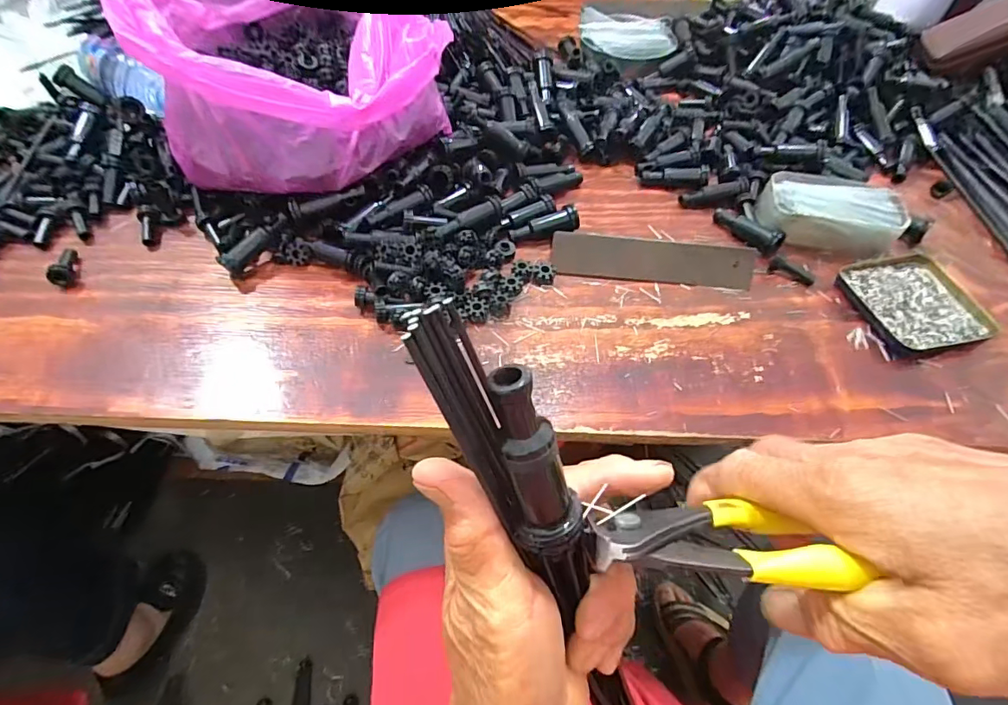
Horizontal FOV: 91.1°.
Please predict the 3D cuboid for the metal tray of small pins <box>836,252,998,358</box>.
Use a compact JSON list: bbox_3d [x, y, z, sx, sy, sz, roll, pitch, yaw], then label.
[{"bbox_3d":[0.352,-0.046,0.429,0.099,0.012,0.099,-8,55,-8],"label":"metal tray of small pins"}]

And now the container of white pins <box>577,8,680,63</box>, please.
[{"bbox_3d":[0.164,-0.424,0.661,0.119,0.019,0.119,2,54,-1],"label":"container of white pins"}]

